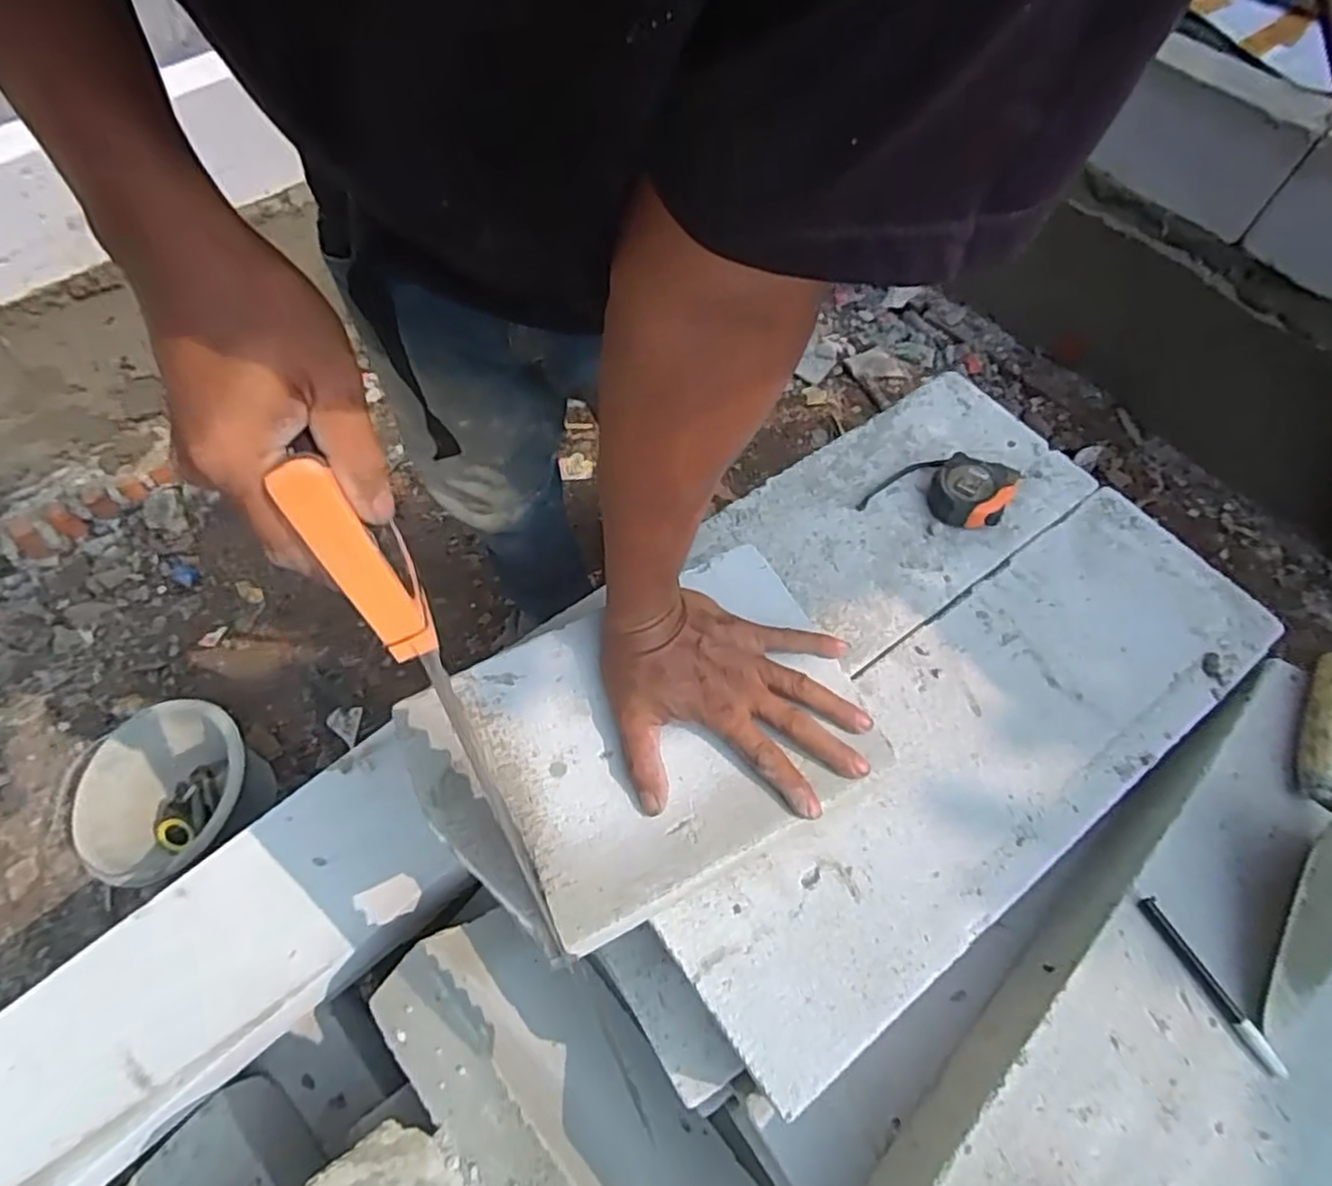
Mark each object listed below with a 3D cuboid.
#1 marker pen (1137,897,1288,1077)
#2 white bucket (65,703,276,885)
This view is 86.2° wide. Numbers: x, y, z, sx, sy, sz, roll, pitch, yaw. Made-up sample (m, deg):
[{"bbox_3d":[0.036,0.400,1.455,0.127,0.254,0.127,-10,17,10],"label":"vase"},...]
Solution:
[{"bbox_3d":[0.383,0.275,0.503,0.016,0.008,0.120,-24,65,-12],"label":"marker pen"},{"bbox_3d":[-0.750,0.314,1.110,0.241,0.164,0.258,0,63,0],"label":"white bucket"}]

